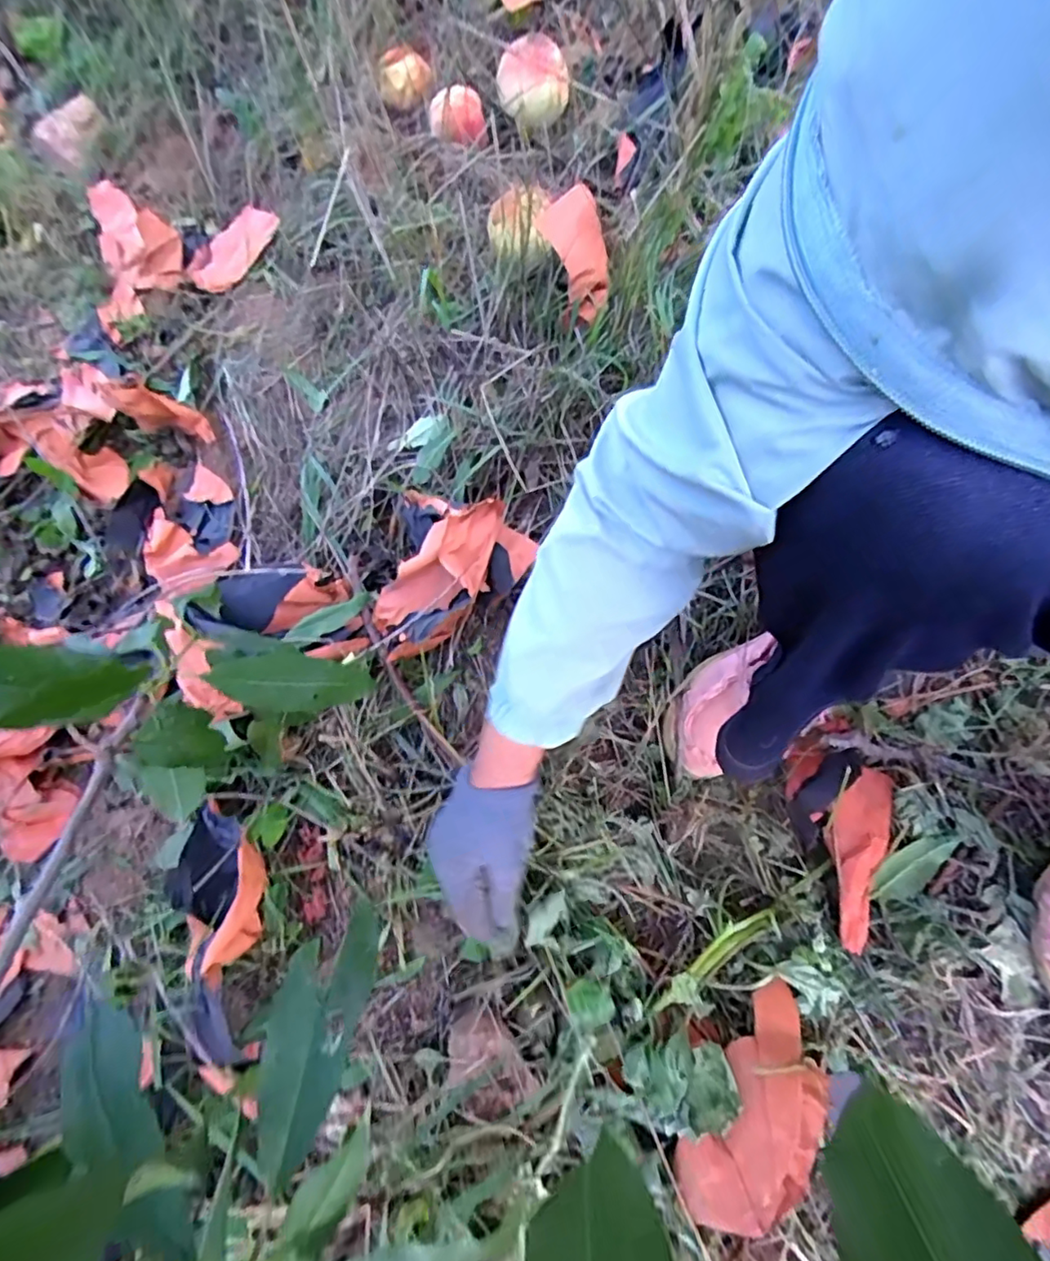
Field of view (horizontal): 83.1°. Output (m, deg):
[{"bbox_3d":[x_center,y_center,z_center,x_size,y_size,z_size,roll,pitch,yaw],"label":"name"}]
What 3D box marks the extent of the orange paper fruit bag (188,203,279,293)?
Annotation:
[{"bbox_3d":[-0.446,-0.584,0.900,0.151,0.020,0.130,-41,64,2],"label":"orange paper fruit bag"}]

